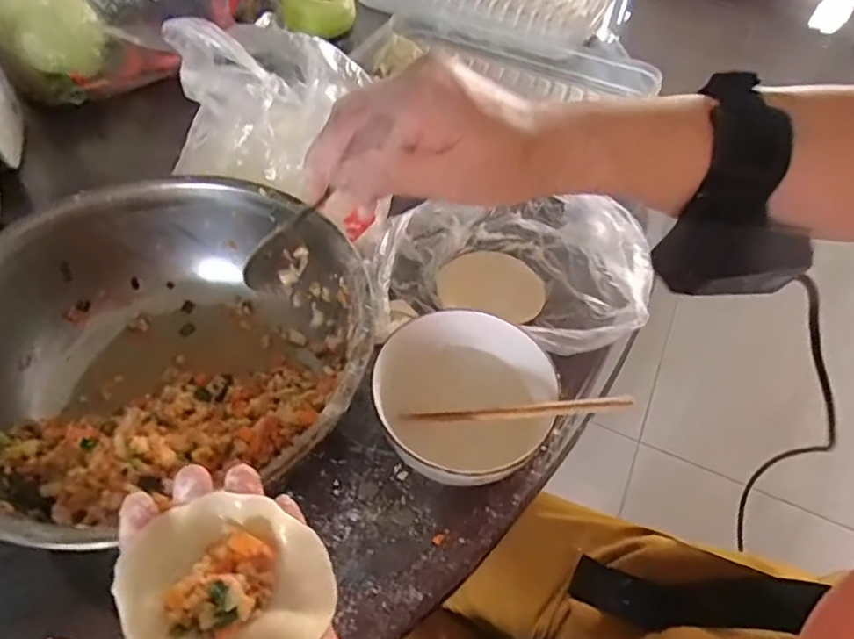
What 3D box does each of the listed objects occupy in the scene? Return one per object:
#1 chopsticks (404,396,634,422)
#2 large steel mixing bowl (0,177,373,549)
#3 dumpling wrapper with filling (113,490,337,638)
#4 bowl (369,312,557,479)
[{"bbox_3d":[0.049,0.053,0.349,0.135,0.009,0.009,-8,47,25],"label":"chopsticks"},{"bbox_3d":[-0.147,0.026,0.363,0.220,0.091,0.236,2,52,-2],"label":"large steel mixing bowl"},{"bbox_3d":[-0.081,0.107,0.239,0.078,0.013,0.072,2,52,-2],"label":"dumpling wrapper with filling"},{"bbox_3d":[0.021,0.048,0.376,0.106,0.054,0.091,6,52,1],"label":"bowl"}]

